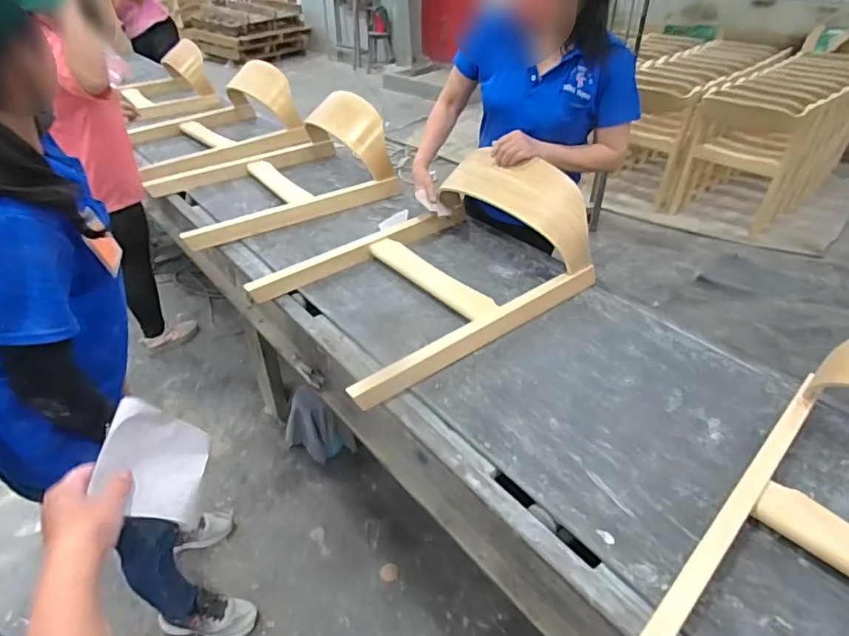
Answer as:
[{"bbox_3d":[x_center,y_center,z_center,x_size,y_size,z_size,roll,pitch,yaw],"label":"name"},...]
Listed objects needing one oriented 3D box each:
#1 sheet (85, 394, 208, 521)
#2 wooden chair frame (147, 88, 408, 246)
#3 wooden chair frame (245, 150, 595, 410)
[{"bbox_3d":[-0.282,0.153,0.551,0.007,0.110,0.108,-20,52,32],"label":"sheet"},{"bbox_3d":[-0.518,-0.535,1.742,0.705,0.264,0.591,-22,43,-26],"label":"wooden chair frame"},{"bbox_3d":[-0.010,-0.170,1.270,0.709,0.254,0.533,-25,44,-29],"label":"wooden chair frame"}]

